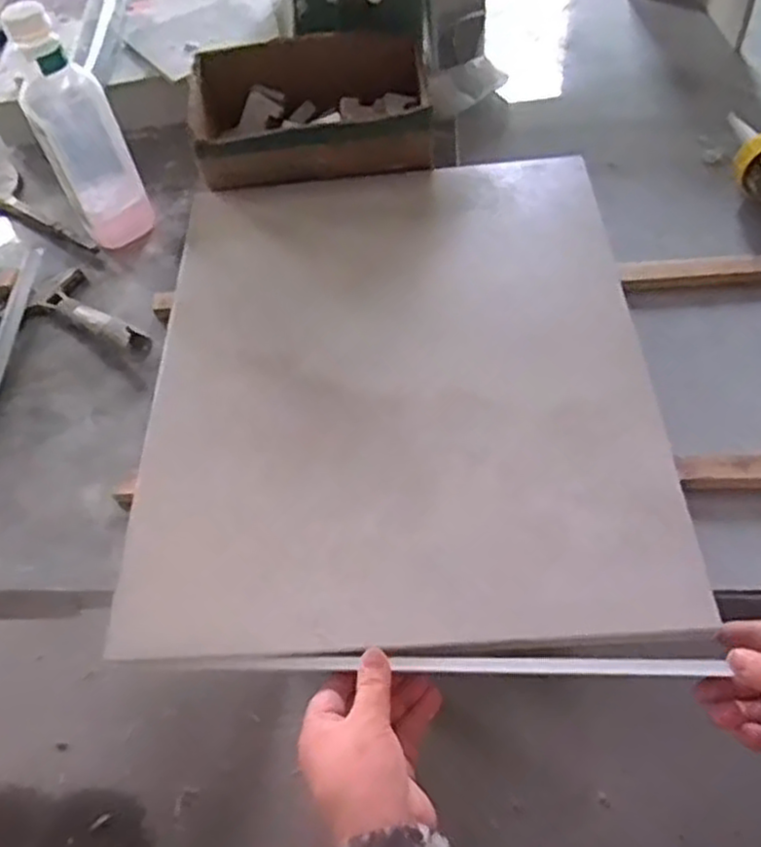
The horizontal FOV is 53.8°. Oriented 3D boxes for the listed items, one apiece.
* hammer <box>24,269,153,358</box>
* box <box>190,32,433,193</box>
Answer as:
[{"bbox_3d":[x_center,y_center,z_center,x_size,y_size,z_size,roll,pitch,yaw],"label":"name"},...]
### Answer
[{"bbox_3d":[-0.301,-0.112,0.783,0.185,0.029,0.067,29,56,35],"label":"hammer"},{"bbox_3d":[-0.077,-0.353,0.863,0.261,0.097,0.162,-5,53,3],"label":"box"}]

